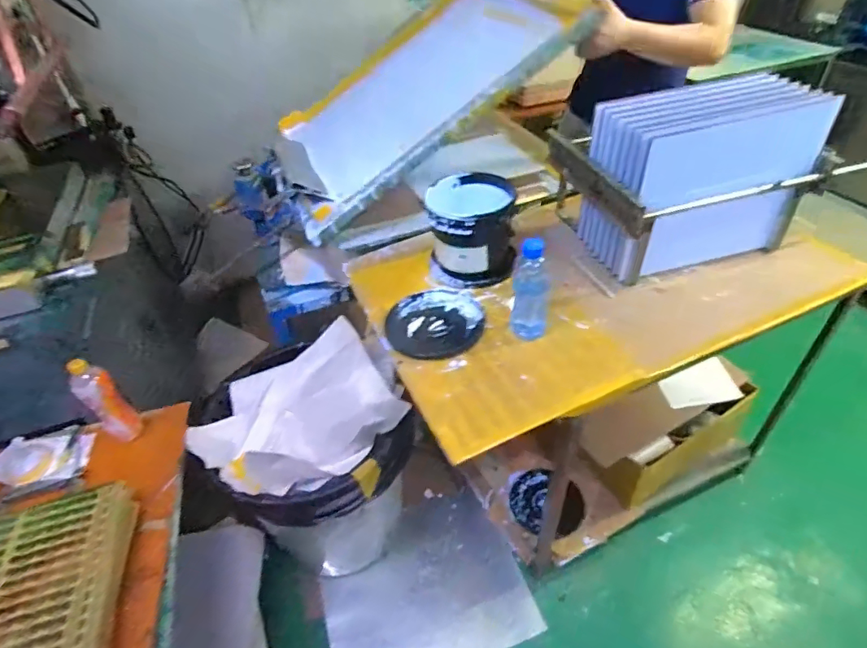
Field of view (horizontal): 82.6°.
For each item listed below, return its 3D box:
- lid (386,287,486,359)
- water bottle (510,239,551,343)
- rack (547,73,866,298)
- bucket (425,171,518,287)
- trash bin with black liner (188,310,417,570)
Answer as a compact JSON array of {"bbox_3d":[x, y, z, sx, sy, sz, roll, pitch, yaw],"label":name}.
[{"bbox_3d":[0.004,-0.006,1.066,0.203,0.024,0.209,-2,41,2],"label":"lid"},{"bbox_3d":[0.185,-0.058,0.930,0.068,0.211,0.056,4,42,10],"label":"water bottle"},{"bbox_3d":[0.548,-0.361,1.145,0.442,0.359,0.383,-11,42,-8],"label":"rack"},{"bbox_3d":[0.083,-0.223,1.156,0.187,0.197,0.199,-2,41,2],"label":"bucket"},{"bbox_3d":[-0.335,0.365,1.322,0.425,0.670,0.482,-32,48,-28],"label":"trash bin with black liner"}]

